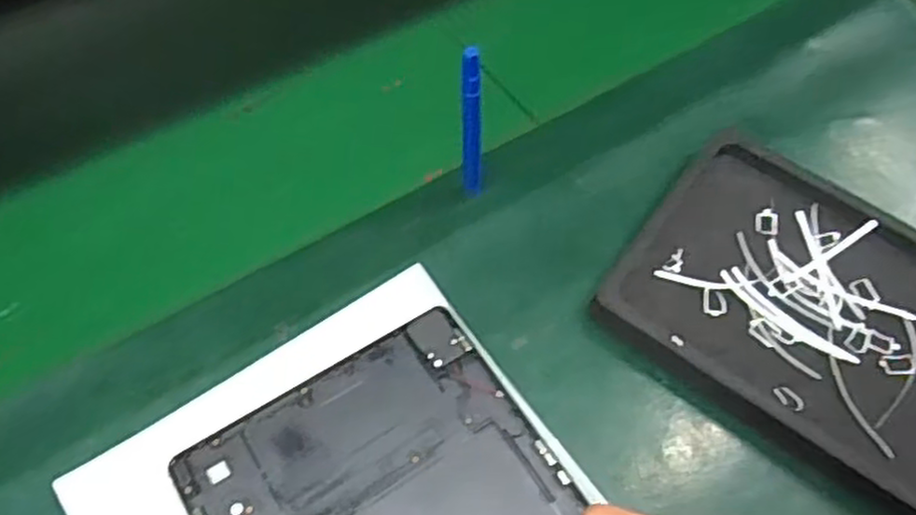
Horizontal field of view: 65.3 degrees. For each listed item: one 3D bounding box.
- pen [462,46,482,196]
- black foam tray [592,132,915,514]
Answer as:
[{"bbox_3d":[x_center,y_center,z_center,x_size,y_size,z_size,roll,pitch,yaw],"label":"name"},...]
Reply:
[{"bbox_3d":[0.008,-0.064,0.373,0.011,0.116,0.009,4,58,-1],"label":"pen"},{"bbox_3d":[0.213,0.039,0.384,0.243,0.020,0.161,34,62,17],"label":"black foam tray"}]

